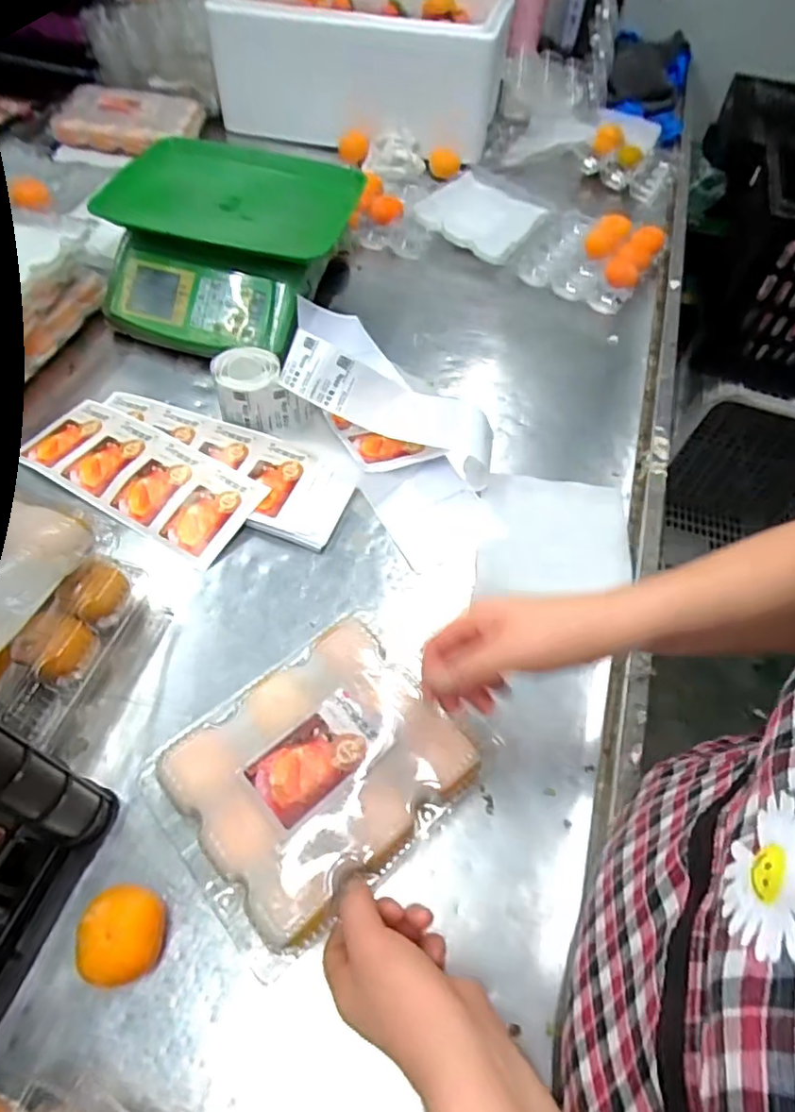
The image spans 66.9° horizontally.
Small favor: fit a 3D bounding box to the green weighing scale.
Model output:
[{"bbox_3d":[-0.233,-0.394,0.771,0.282,0.136,0.280,15,54,13],"label":"green weighing scale"}]

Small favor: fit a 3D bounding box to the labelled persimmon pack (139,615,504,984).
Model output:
[{"bbox_3d":[-0.060,0.156,0.445,0.198,0.054,0.163,-35,64,-25],"label":"labelled persimmon pack"}]

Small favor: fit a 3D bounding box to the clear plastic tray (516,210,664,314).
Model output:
[{"bbox_3d":[0.288,-0.463,0.913,0.179,0.037,0.224,27,58,14],"label":"clear plastic tray"}]

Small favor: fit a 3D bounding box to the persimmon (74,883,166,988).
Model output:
[{"bbox_3d":[-0.179,0.244,0.389,0.054,0.049,0.058,-6,52,-3],"label":"persimmon"}]

